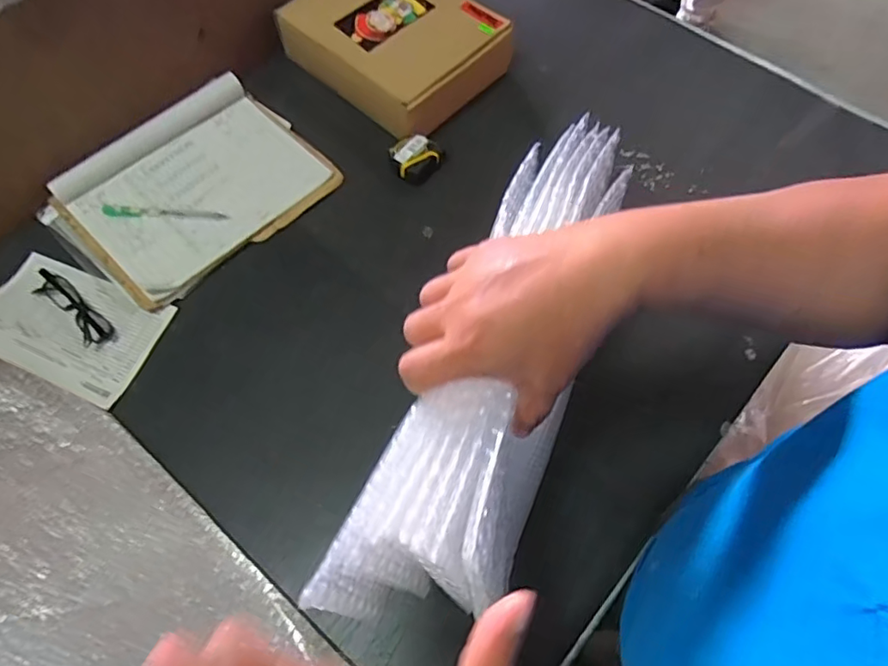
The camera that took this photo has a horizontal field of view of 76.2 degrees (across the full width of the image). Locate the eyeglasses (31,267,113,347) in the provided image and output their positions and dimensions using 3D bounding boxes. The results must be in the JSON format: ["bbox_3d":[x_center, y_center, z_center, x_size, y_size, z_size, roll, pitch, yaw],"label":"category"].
[{"bbox_3d":[-0.442,-0.031,0.669,0.121,0.023,0.034,38,71,17],"label":"eyeglasses"}]

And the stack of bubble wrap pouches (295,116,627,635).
[{"bbox_3d":[0.041,0.005,0.333,0.080,0.047,0.331,21,65,11],"label":"stack of bubble wrap pouches"}]

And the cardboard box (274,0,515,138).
[{"bbox_3d":[-0.059,-0.410,0.800,0.280,0.077,0.224,40,72,18],"label":"cardboard box"}]

